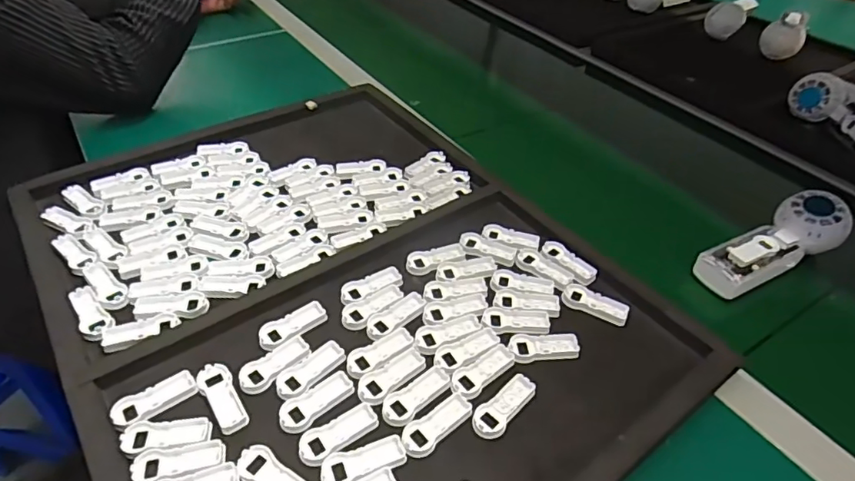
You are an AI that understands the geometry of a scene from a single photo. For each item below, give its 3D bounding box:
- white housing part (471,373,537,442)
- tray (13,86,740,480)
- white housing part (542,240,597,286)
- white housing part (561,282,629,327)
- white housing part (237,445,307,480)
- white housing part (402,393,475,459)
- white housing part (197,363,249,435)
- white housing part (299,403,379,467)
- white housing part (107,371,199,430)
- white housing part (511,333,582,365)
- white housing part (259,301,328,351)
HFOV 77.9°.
[{"bbox_3d":[0.056,0.121,0.389,0.023,0.006,0.056,33,50,29],"label":"white housing part"},{"bbox_3d":[-0.080,0.024,0.475,0.418,0.024,0.540,-25,52,-27],"label":"tray"},{"bbox_3d":[0.134,0.021,0.504,0.024,0.006,0.058,-29,52,-31],"label":"white housing part"},{"bbox_3d":[0.149,0.055,0.467,0.057,0.005,0.024,24,46,21],"label":"white housing part"},{"bbox_3d":[-0.097,0.153,0.339,0.057,0.004,0.022,27,48,24],"label":"white housing part"},{"bbox_3d":[0.008,0.129,0.372,0.057,0.004,0.022,-27,51,-29],"label":"white housing part"},{"bbox_3d":[-0.150,0.114,0.385,0.023,0.004,0.058,-23,49,-26],"label":"white housing part"},{"bbox_3d":[-0.061,0.133,0.365,0.056,0.004,0.024,-23,49,-26],"label":"white housing part"},{"bbox_3d":[-0.197,0.115,0.383,0.057,0.006,0.023,-26,50,-28],"label":"white housing part"},{"bbox_3d":[0.095,0.086,0.430,0.056,0.006,0.024,-1,43,-5],"label":"white housing part"},{"bbox_3d":[-0.109,0.069,0.429,0.056,0.004,0.024,-24,49,-27],"label":"white housing part"}]

